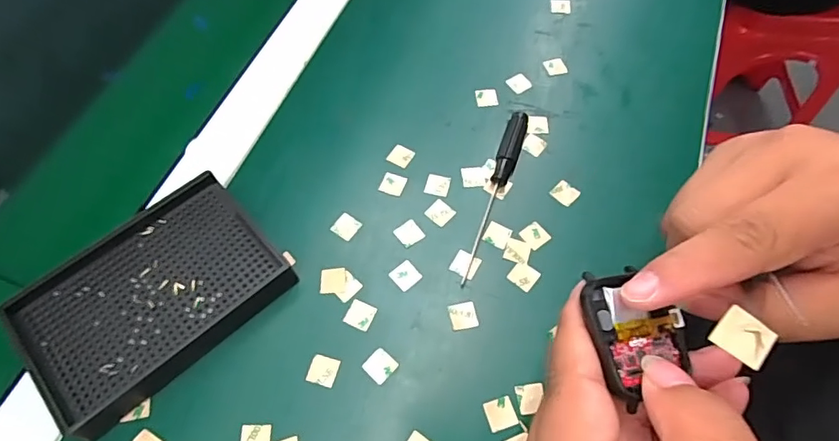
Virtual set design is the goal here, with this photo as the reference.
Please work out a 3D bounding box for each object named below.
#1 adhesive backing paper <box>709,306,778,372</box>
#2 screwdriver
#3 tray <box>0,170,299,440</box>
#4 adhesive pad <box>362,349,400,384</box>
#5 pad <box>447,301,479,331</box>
[{"bbox_3d":[0.104,0.038,0.161,0.016,0.004,0.013,39,70,19],"label":"adhesive backing paper"},{"bbox_3d":[0.050,-0.019,0.329,0.014,0.012,0.131,18,64,9],"label":"screwdriver"},{"bbox_3d":[-0.155,0.042,0.294,0.097,0.023,0.138,40,69,19],"label":"tray"},{"bbox_3d":[-0.022,0.082,0.282,0.016,0.004,0.016,39,69,19],"label":"adhesive pad"},{"bbox_3d":[0.026,0.056,0.295,0.016,0.004,0.016,-12,63,-6],"label":"pad"}]

